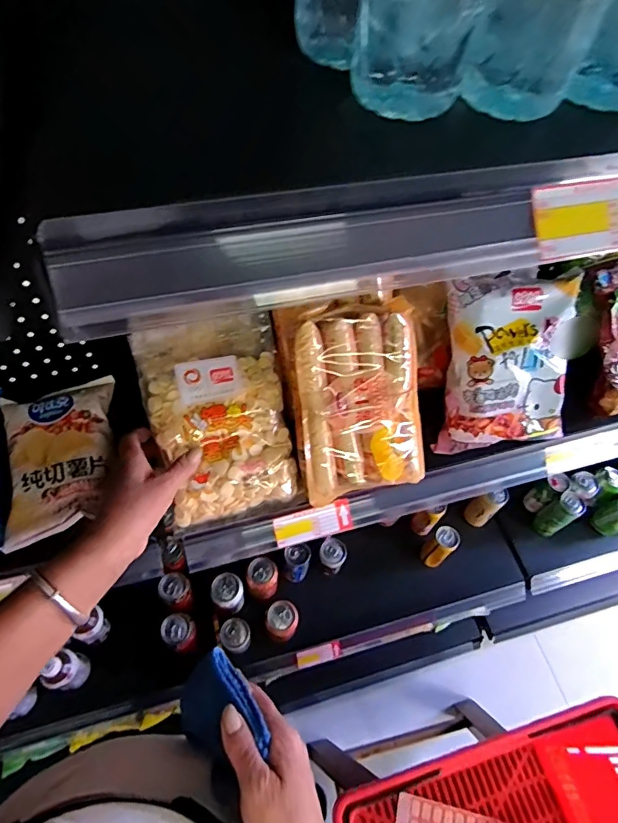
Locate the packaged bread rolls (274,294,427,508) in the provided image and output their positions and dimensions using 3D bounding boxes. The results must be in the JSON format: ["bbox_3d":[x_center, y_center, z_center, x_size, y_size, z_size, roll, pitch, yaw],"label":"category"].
[{"bbox_3d":[0.050,-0.012,0.543,0.143,0.060,0.219,-9,103,-8],"label":"packaged bread rolls"}]

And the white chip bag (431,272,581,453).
[{"bbox_3d":[0.241,-0.051,0.579,0.157,0.203,0.051,-2,16,-1],"label":"white chip bag"}]

